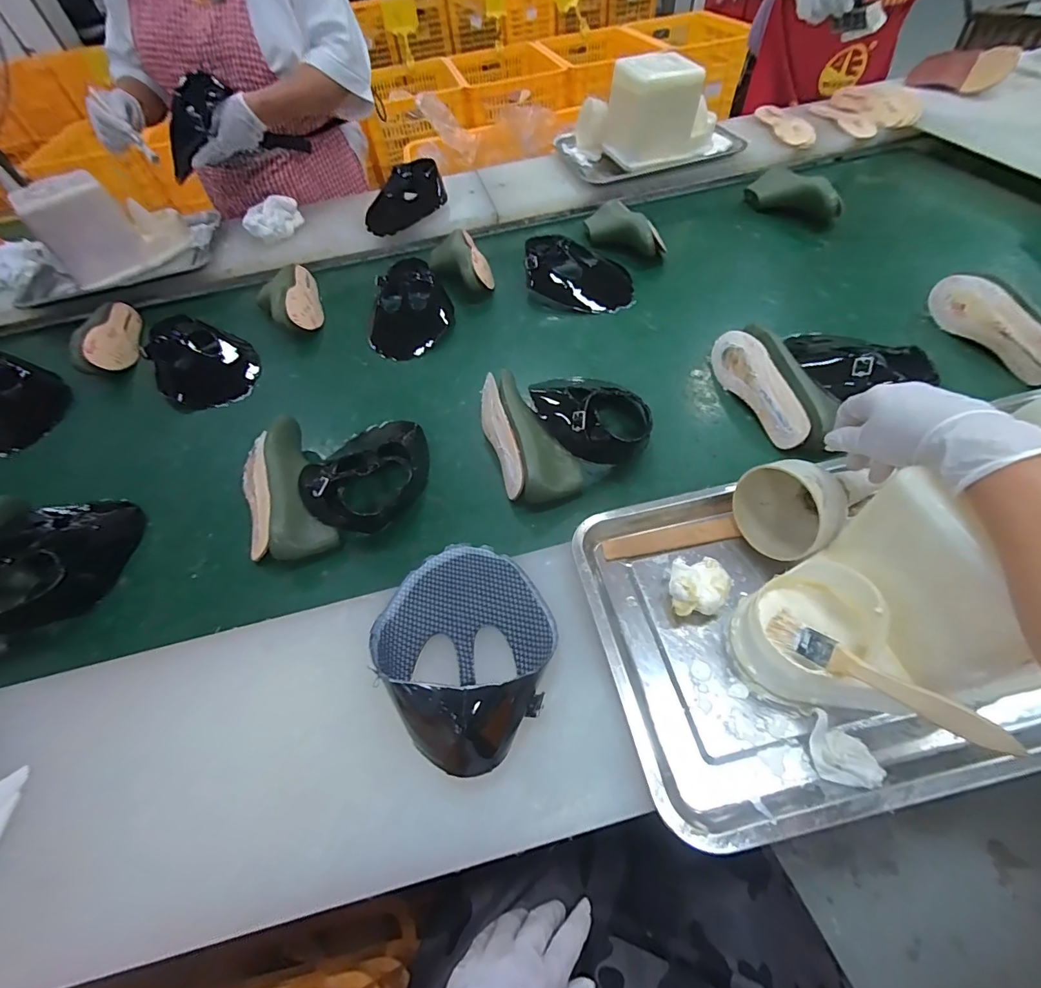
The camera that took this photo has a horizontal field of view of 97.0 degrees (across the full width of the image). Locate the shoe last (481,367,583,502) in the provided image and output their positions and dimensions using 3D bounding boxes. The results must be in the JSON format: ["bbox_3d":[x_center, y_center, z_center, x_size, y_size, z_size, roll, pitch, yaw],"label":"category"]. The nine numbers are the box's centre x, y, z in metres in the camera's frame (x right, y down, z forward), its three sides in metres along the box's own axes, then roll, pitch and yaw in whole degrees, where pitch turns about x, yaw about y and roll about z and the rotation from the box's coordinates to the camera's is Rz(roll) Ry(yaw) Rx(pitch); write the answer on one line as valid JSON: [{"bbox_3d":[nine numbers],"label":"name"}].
[{"bbox_3d":[-0.002,-0.082,0.622,0.090,0.074,0.211,-23,54,-11],"label":"shoe last"}]

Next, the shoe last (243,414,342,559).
[{"bbox_3d":[-0.320,-0.007,0.603,0.098,0.084,0.212,-25,55,-13],"label":"shoe last"}]

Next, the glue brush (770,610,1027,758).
[{"bbox_3d":[0.241,0.127,0.318,0.146,0.006,0.024,32,101,59],"label":"glue brush"}]

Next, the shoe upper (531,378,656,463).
[{"bbox_3d":[0.086,-0.094,0.605,0.159,0.113,0.083,12,55,14],"label":"shoe upper"}]

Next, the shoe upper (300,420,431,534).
[{"bbox_3d":[-0.208,-0.052,0.617,0.154,0.087,0.194,-10,53,-2],"label":"shoe upper"}]

